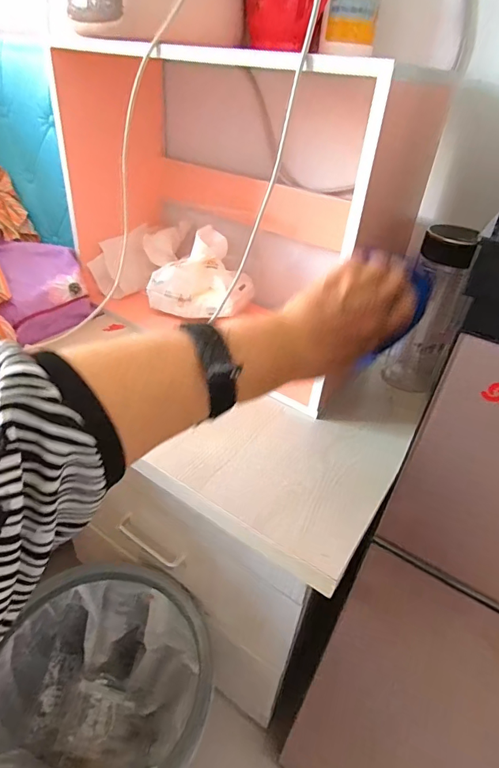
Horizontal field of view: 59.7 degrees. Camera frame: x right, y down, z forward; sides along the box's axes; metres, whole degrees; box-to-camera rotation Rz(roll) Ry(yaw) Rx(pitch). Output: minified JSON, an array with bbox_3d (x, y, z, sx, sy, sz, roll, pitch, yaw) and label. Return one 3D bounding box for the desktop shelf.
[{"bbox_3d":[-0.014,-0.214,0.531,0.401,0.294,0.197,27,42,27],"label":"desktop shelf"}]

